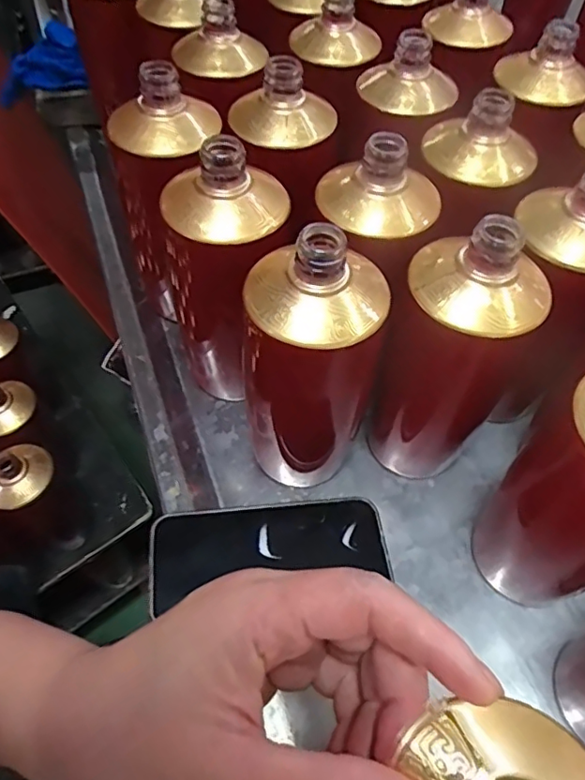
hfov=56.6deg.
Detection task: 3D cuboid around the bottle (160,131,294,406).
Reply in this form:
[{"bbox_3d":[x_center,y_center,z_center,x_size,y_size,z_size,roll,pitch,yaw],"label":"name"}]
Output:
[{"bbox_3d":[-0.047,-0.078,0.387,0.079,0.198,0.071,-17,58,-10],"label":"bottle"}]

